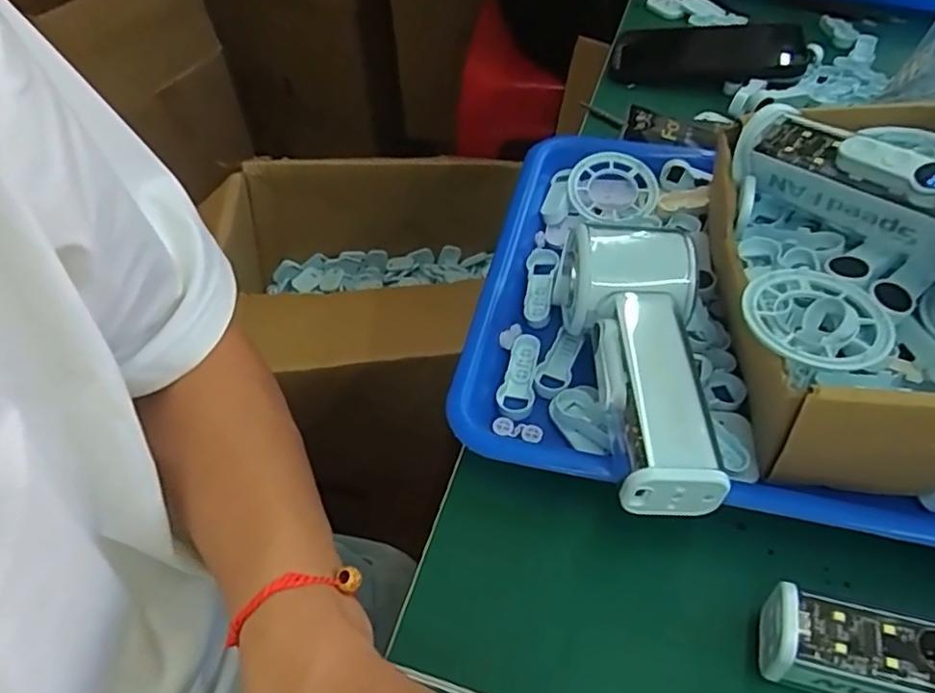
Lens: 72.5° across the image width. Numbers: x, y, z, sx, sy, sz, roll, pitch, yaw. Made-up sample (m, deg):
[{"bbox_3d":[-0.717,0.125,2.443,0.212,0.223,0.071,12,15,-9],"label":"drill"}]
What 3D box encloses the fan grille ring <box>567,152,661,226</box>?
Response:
[{"bbox_3d":[0.097,-0.105,0.424,0.056,0.011,0.048,8,71,10],"label":"fan grille ring"}]

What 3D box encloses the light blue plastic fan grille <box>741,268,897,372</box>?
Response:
[{"bbox_3d":[0.144,-0.010,0.266,0.053,0.012,0.056,-1,51,1],"label":"light blue plastic fan grille"}]

